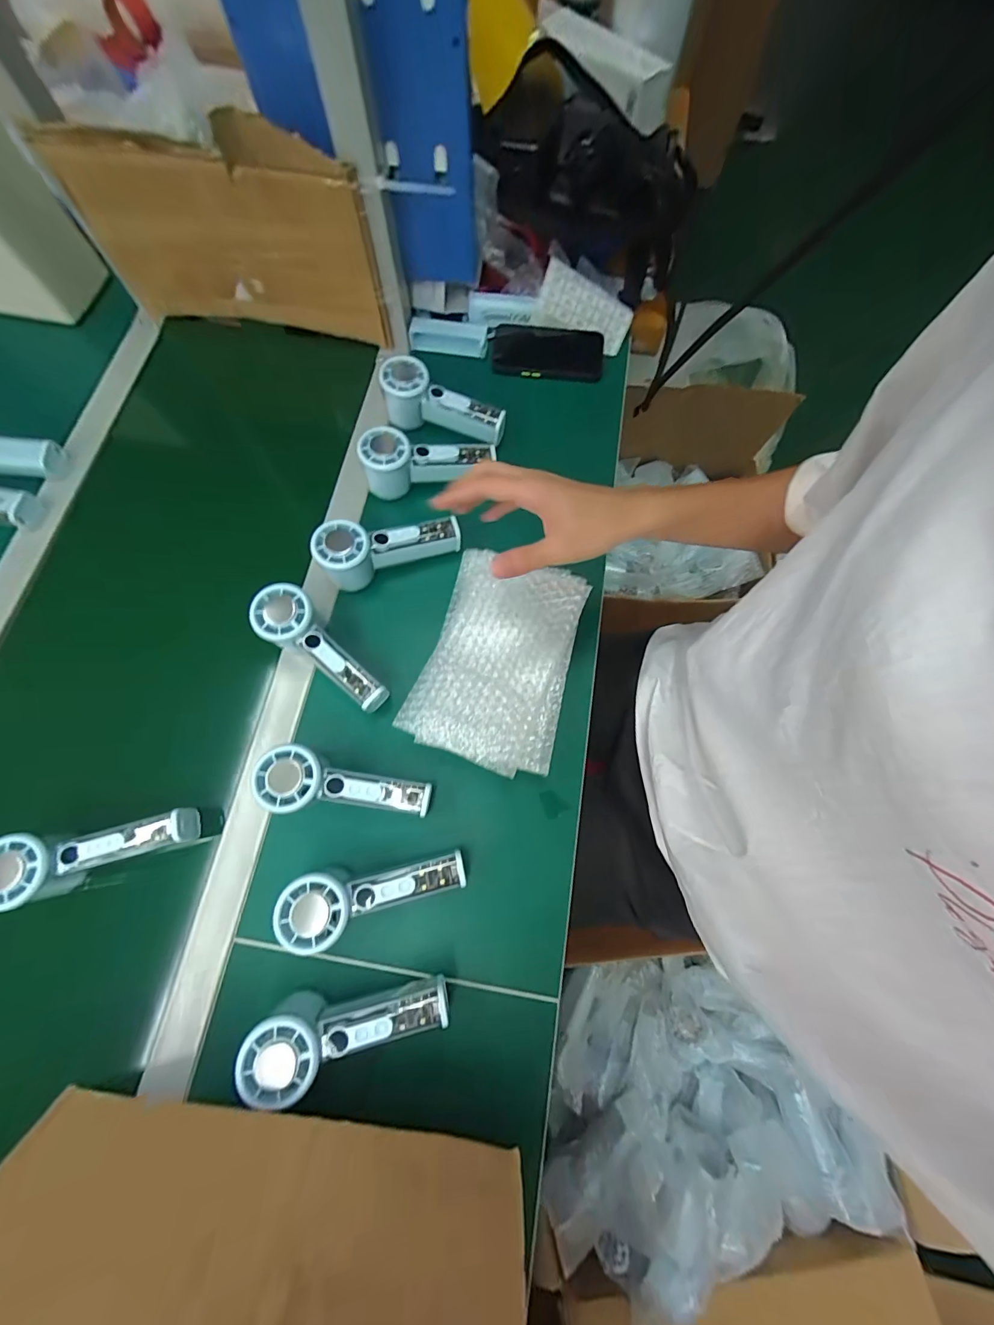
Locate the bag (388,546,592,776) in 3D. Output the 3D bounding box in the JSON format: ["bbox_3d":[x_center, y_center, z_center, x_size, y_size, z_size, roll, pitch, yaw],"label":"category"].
[{"bbox_3d":[0.004,-0.008,0.447,0.143,0.038,0.216,16,74,4],"label":"bag"}]

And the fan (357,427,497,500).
[{"bbox_3d":[-0.080,-0.241,0.509,0.149,0.058,0.049,-16,74,-5],"label":"fan"}]

